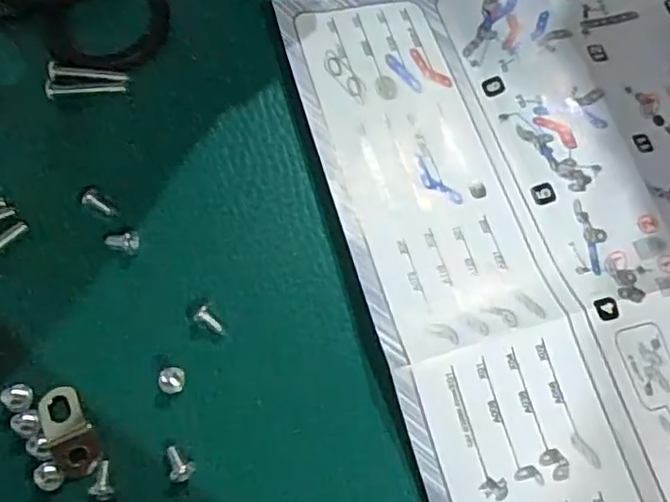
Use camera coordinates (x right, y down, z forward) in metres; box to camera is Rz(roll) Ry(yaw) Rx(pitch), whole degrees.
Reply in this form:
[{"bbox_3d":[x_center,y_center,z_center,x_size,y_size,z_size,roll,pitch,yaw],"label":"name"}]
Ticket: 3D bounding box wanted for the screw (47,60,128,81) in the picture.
[{"bbox_3d":[-0.071,-0.051,0.183,0.021,0.004,0.004,1,69,-18],"label":"screw"}]

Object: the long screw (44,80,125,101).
[{"bbox_3d":[-0.072,-0.047,0.182,0.021,0.004,0.005,-8,70,-17],"label":"long screw"}]

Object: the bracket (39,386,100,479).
[{"bbox_3d":[-0.063,0.042,0.150,0.010,0.004,0.022,-27,73,-11],"label":"bracket"}]

